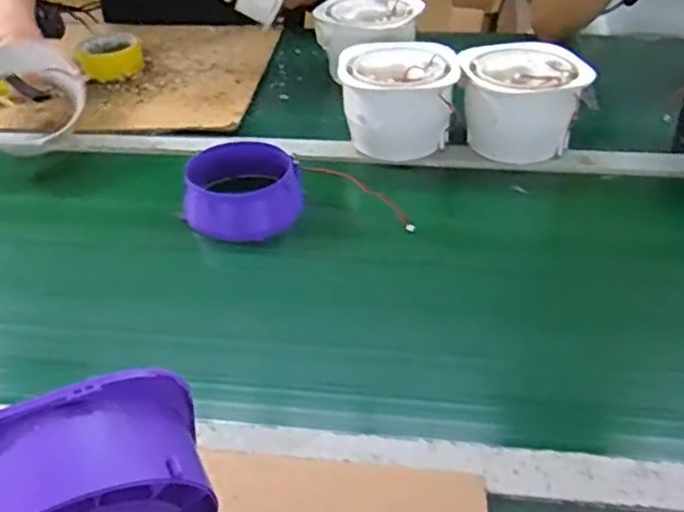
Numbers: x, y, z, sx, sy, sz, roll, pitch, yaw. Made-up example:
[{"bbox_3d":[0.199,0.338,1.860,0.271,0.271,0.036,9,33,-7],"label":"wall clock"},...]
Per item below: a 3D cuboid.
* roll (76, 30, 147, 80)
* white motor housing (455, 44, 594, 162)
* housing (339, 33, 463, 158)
[{"bbox_3d":[-0.354,-0.310,1.026,0.093,0.037,0.110,-5,39,-4],"label":"roll"},{"bbox_3d":[0.215,-0.179,0.807,0.131,0.118,0.131,-1,39,1],"label":"white motor housing"},{"bbox_3d":[0.068,-0.190,0.802,0.130,0.109,0.130,-5,39,-4],"label":"housing"}]

